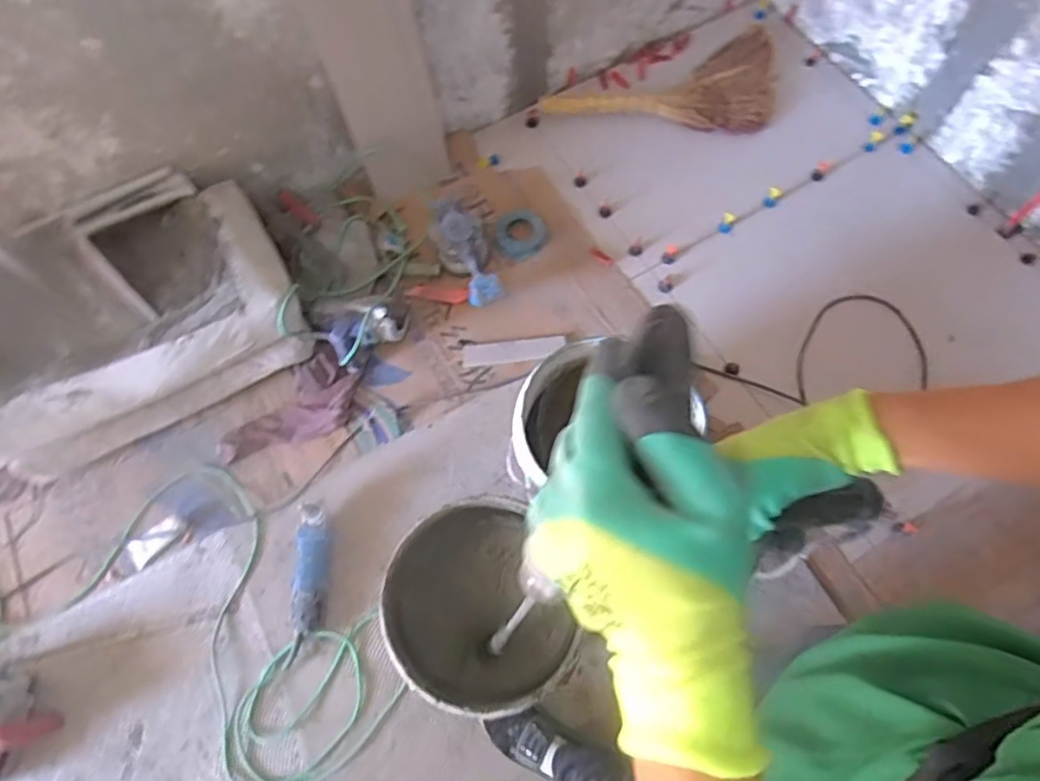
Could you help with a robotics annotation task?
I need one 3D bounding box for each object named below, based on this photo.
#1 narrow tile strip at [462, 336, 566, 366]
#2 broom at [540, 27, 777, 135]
[{"bbox_3d":[-0.014,-0.091,1.433,0.228,0.012,0.050,-6,67,-1],"label":"narrow tile strip"},{"bbox_3d":[0.374,-0.849,1.731,0.654,0.080,0.331,-2,67,1],"label":"broom"}]

